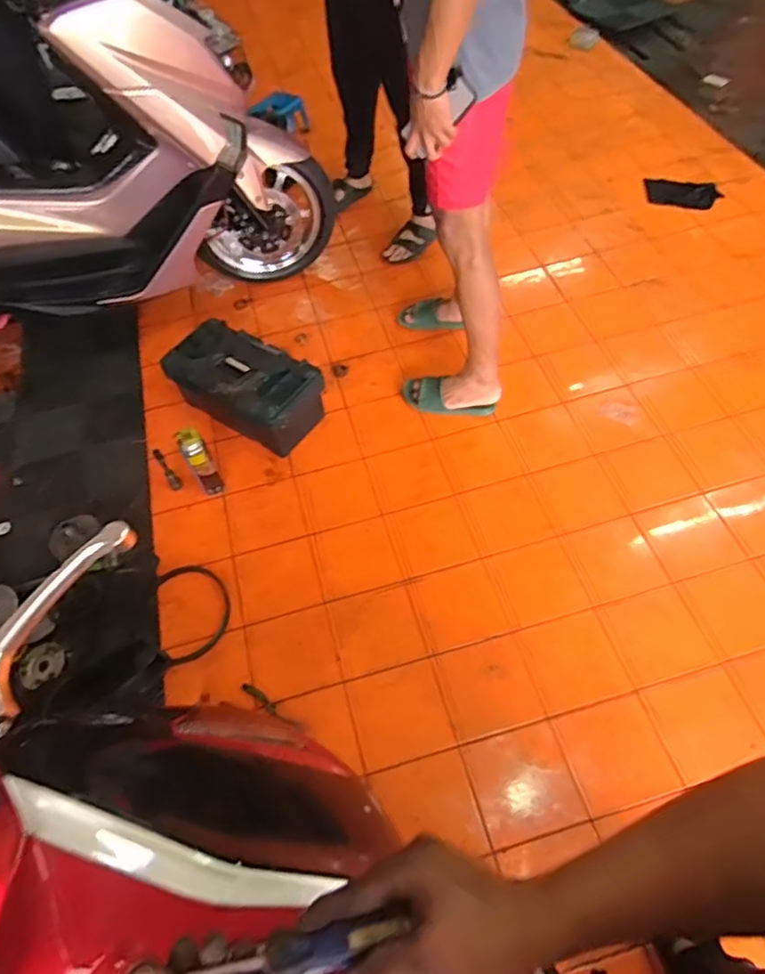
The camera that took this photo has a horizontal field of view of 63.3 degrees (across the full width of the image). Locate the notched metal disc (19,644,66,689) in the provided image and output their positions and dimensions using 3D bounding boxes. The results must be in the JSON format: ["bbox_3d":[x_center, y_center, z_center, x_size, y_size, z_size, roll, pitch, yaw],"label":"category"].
[{"bbox_3d":[-0.800,0.418,1.461,0.096,0.021,0.092,-3,55,4],"label":"notched metal disc"}]

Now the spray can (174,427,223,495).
[{"bbox_3d":[-0.474,-0.065,1.626,0.065,0.229,0.062,-34,58,-16],"label":"spray can"}]

